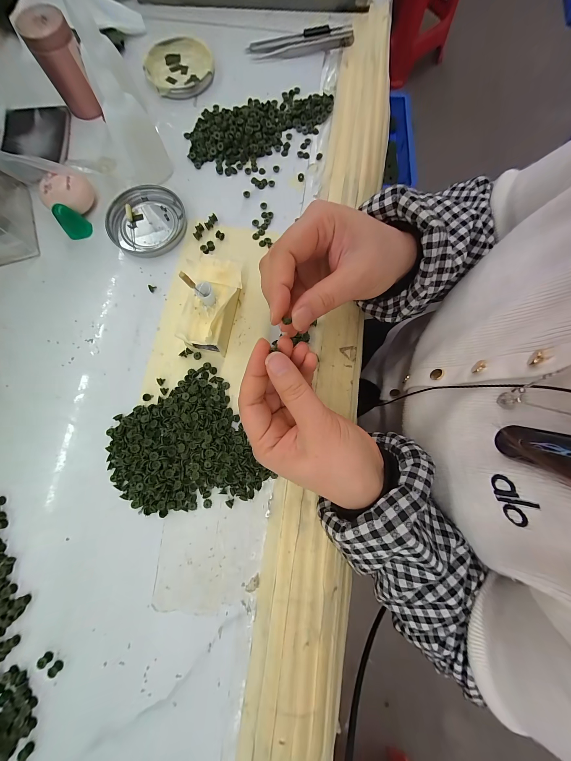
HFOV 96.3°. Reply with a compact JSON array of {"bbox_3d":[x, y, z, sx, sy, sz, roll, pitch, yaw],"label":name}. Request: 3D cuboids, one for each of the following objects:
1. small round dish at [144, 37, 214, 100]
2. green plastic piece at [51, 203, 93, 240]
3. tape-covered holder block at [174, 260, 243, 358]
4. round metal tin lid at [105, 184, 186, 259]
[{"bbox_3d":[-0.125,-0.374,0.304,0.076,0.010,0.082,0,80,-1],"label":"small round dish"},{"bbox_3d":[-0.214,-0.159,0.256,0.022,0.030,0.014,-20,80,-4],"label":"green plastic piece"},{"bbox_3d":[-0.067,-0.065,0.236,0.049,0.036,0.082,10,80,1],"label":"tape-covered holder block"},{"bbox_3d":[-0.144,-0.166,0.266,0.074,0.009,0.079,0,80,-1],"label":"round metal tin lid"}]

